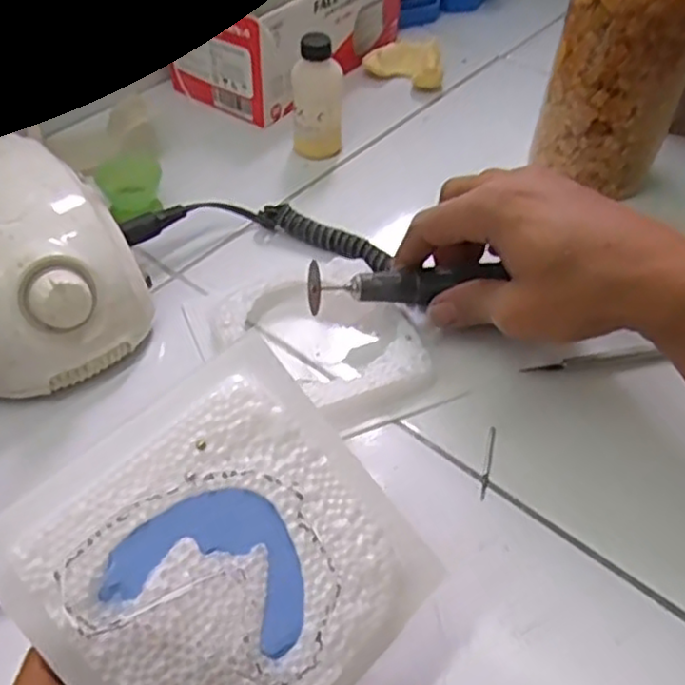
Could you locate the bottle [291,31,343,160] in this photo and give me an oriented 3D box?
[{"bbox_3d":[-0.018,-0.176,0.505,0.028,0.079,0.032,37,57,27],"label":"bottle"}]

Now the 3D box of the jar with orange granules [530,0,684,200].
[{"bbox_3d":[0.196,-0.216,0.462,0.092,0.201,0.111,24,52,18],"label":"jar with orange granules"}]

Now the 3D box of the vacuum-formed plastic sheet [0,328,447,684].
[{"bbox_3d":[-0.037,0.075,0.245,0.122,0.014,0.117,-38,90,-28],"label":"vacuum-formed plastic sheet"}]

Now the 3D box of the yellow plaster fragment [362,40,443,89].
[{"bbox_3d":[0.052,-0.242,0.607,0.063,0.023,0.045,1,48,-1],"label":"yellow plaster fragment"}]

